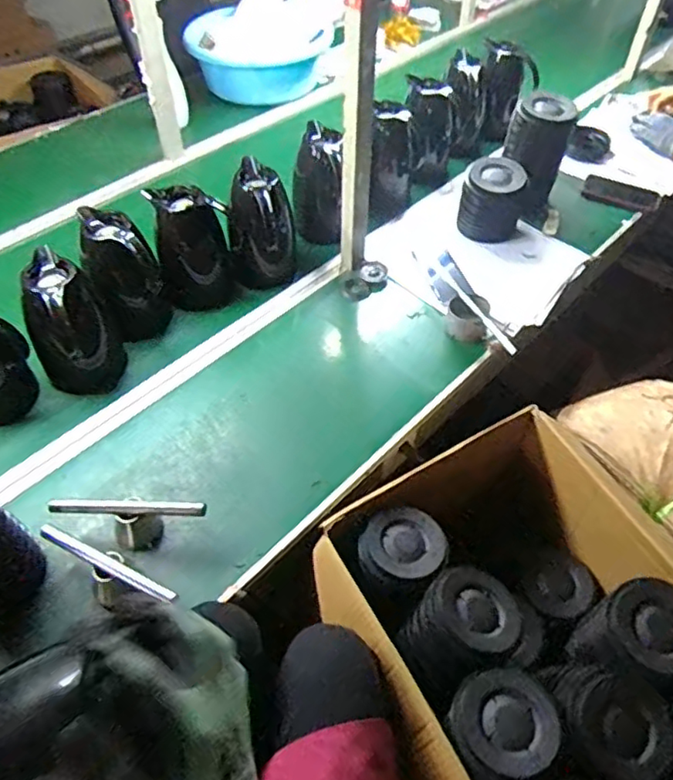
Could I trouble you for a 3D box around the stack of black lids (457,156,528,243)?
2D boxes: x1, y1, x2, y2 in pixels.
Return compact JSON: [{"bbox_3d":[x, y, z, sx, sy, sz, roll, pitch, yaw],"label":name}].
[{"bbox_3d":[0.321,-0.390,1.239,0.120,0.118,0.112,23,53,18],"label":"stack of black lids"}]

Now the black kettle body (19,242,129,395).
[{"bbox_3d":[-0.421,-0.097,0.969,0.123,0.240,0.116,-25,54,-20],"label":"black kettle body"}]

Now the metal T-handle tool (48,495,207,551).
[{"bbox_3d":[-0.272,0.178,0.805,0.196,0.074,0.047,-1,50,-1],"label":"metal T-handle tool"}]

